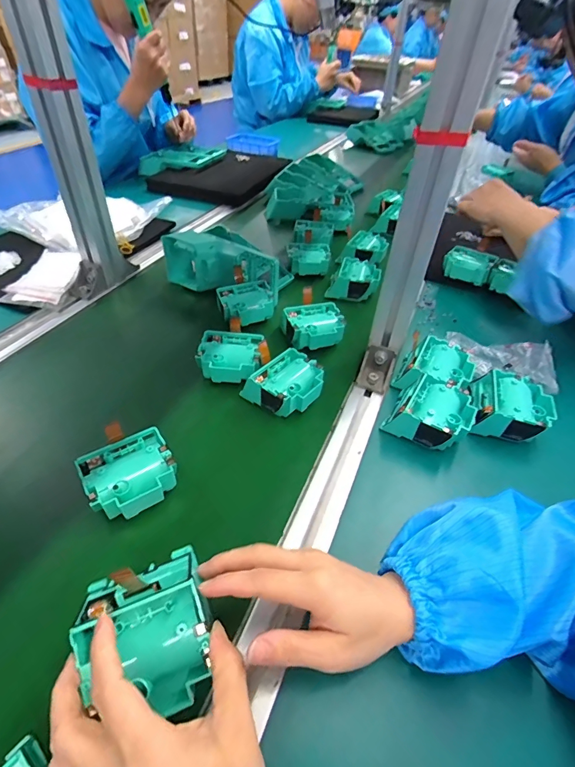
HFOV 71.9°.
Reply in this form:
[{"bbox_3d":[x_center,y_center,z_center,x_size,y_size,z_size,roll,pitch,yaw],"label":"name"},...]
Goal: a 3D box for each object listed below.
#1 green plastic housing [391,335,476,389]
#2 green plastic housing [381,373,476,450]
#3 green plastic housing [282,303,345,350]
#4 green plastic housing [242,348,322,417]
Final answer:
[{"bbox_3d":[0.176,-0.016,0.477,0.083,0.042,0.077,22,47,16],"label":"green plastic housing"},{"bbox_3d":[0.152,0.034,0.425,0.078,0.041,0.074,31,50,23],"label":"green plastic housing"},{"bbox_3d":[0.035,-0.077,0.531,0.073,0.034,0.065,-11,47,-16],"label":"green plastic housing"},{"bbox_3d":[0.000,0.007,0.449,0.079,0.042,0.087,35,52,27],"label":"green plastic housing"}]

